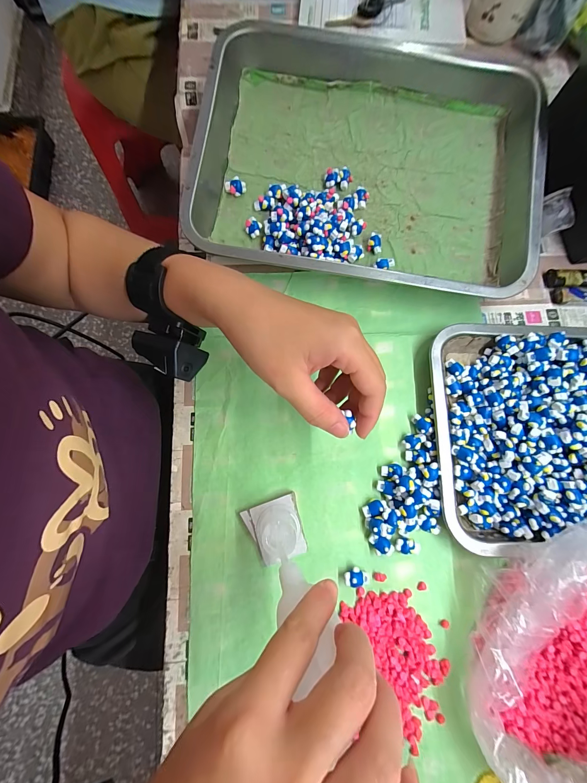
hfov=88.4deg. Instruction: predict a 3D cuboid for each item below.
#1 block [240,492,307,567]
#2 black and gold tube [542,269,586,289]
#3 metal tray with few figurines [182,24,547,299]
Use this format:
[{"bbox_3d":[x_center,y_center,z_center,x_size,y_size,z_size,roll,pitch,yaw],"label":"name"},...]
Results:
[{"bbox_3d":[-0.015,0.121,0.265,0.046,0.012,0.049,-19,79,-5],"label":"block"},{"bbox_3d":[0.321,-0.122,0.332,0.084,0.011,0.021,3,77,-1],"label":"black and gold tube"},{"bbox_3d":[0.074,-0.240,0.325,0.346,0.054,0.275,8,77,1],"label":"metal tray with few figurines"}]

